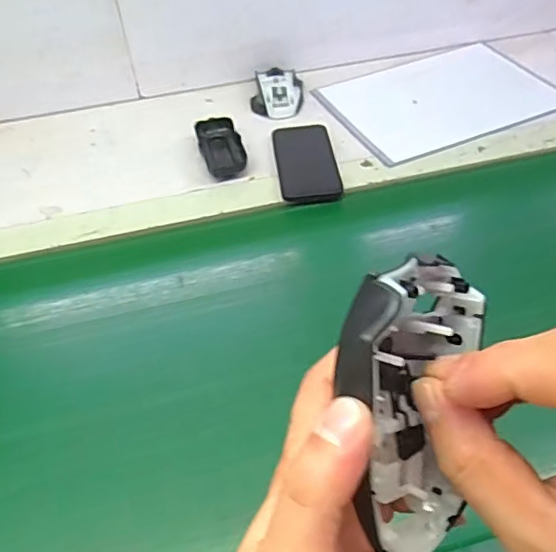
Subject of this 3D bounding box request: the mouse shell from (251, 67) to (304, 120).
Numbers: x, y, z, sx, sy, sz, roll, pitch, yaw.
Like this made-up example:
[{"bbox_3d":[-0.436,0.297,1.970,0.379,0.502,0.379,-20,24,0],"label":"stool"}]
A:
[{"bbox_3d":[-0.001,-0.261,0.803,0.072,0.032,0.072,0,50,3],"label":"mouse shell"}]

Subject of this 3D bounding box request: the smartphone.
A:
[{"bbox_3d":[0.035,-0.150,0.718,0.073,0.011,0.145,-6,50,-3],"label":"smartphone"}]

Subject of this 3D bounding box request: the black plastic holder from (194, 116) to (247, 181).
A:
[{"bbox_3d":[-0.075,-0.170,0.740,0.054,0.021,0.103,-17,51,-12],"label":"black plastic holder"}]

